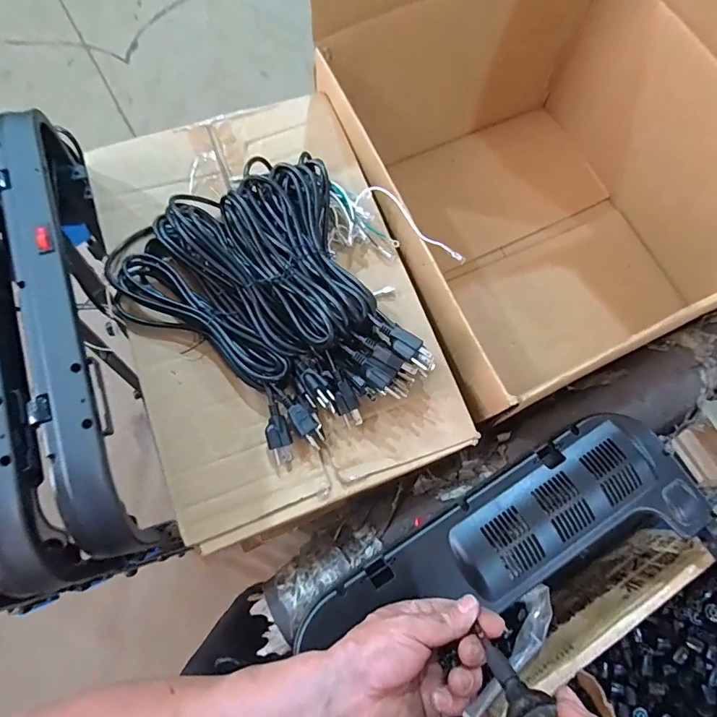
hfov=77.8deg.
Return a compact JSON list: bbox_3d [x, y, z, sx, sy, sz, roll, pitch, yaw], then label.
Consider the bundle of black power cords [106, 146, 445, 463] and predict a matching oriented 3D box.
[{"bbox_3d":[-0.109,-0.067,0.521,0.285,0.059,0.341,-31,76,-10],"label":"bundle of black power cords"}]

